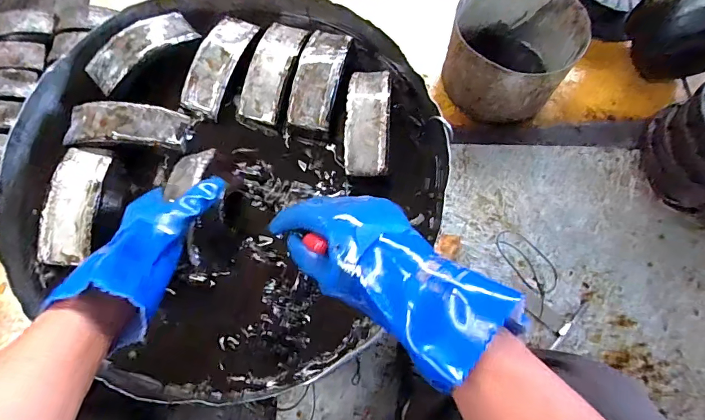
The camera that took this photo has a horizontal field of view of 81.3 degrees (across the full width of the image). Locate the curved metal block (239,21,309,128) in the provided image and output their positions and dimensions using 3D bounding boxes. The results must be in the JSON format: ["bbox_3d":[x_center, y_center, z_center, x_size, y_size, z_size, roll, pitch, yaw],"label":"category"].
[{"bbox_3d":[-0.116,-0.207,0.601,0.061,0.028,0.161,17,73,5],"label":"curved metal block"}]

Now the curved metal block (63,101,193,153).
[{"bbox_3d":[-0.314,-0.117,0.573,0.161,0.031,0.060,1,72,0],"label":"curved metal block"}]

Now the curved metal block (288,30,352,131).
[{"bbox_3d":[-0.047,-0.192,0.587,0.064,0.025,0.154,11,73,3],"label":"curved metal block"}]

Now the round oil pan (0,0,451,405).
[{"bbox_3d":[-0.164,-0.057,0.573,0.574,0.078,0.589,26,74,7],"label":"round oil pan"}]

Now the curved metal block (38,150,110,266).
[{"bbox_3d":[-0.358,-0.008,0.529,0.061,0.027,0.155,1,72,0],"label":"curved metal block"}]

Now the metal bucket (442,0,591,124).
[{"bbox_3d":[0.358,-0.365,0.952,0.265,0.183,0.276,0,72,0],"label":"metal bucket"}]

